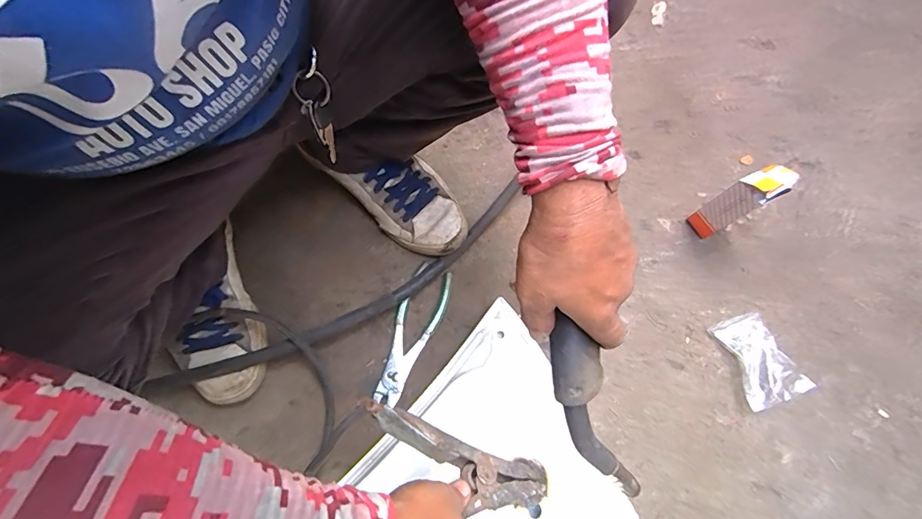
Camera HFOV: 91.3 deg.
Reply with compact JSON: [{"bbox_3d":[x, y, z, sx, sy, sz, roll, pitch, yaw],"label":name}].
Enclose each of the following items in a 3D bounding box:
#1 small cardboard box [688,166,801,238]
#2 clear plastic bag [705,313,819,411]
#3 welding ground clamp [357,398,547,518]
[{"bbox_3d":[0.352,-0.070,0.575,0.044,0.146,0.044,-24,74,-10],"label":"small cardboard box"},{"bbox_3d":[0.376,0.125,0.568,0.066,0.050,0.112,-13,73,-6],"label":"clear plastic bag"},{"bbox_3d":[-0.004,0.175,0.397,0.189,0.034,0.054,34,73,-13],"label":"welding ground clamp"}]

